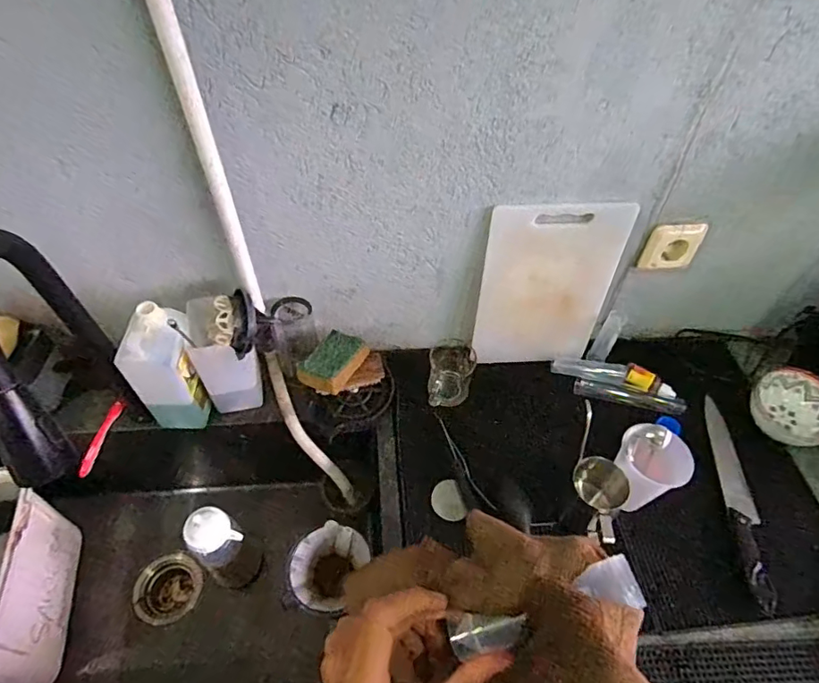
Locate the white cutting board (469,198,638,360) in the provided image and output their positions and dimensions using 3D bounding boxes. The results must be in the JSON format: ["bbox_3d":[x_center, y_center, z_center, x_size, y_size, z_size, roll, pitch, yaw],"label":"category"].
[{"bbox_3d":[0.204,-0.073,0.761,0.194,0.288,0.010,-1,44,-4],"label":"white cutting board"}]

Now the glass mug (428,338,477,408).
[{"bbox_3d":[0.065,0.052,0.792,0.066,0.073,0.090,3,53,0],"label":"glass mug"}]

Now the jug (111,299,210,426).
[{"bbox_3d":[-0.339,0.045,0.717,0.078,0.215,0.087,-10,54,-10],"label":"jug"}]

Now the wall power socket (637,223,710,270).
[{"bbox_3d":[0.384,-0.137,0.735,0.086,0.075,0.015,-6,53,-7],"label":"wall power socket"}]

